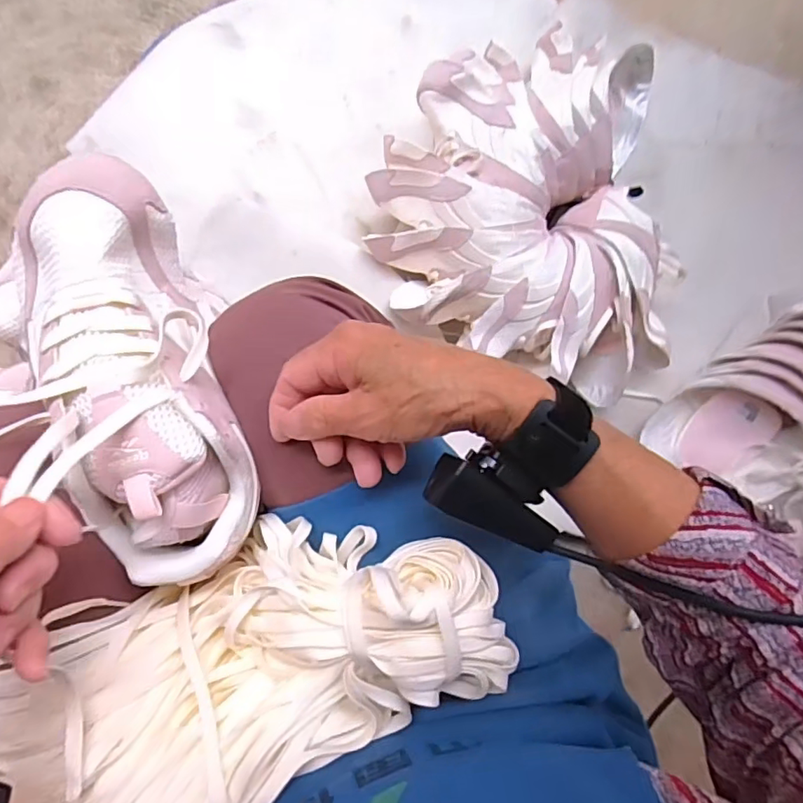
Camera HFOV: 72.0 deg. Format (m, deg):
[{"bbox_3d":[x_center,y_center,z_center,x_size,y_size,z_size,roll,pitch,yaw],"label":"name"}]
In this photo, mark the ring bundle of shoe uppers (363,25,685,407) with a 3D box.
[{"bbox_3d":[0.169,-0.262,0.720,0.402,0.127,0.504,6,86,-6],"label":"ring bundle of shoe uppers"}]

